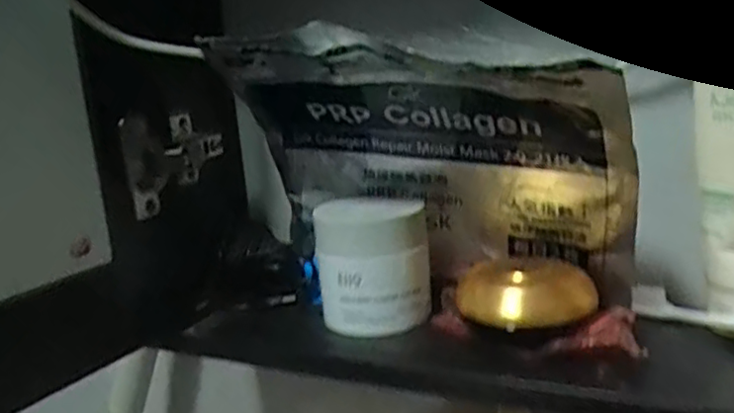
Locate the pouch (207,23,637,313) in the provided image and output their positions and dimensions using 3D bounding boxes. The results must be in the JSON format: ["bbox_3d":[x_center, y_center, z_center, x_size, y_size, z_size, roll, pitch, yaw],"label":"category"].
[{"bbox_3d":[0.036,-0.029,0.404,0.232,0.176,0.035,10,55,27],"label":"pouch"}]

